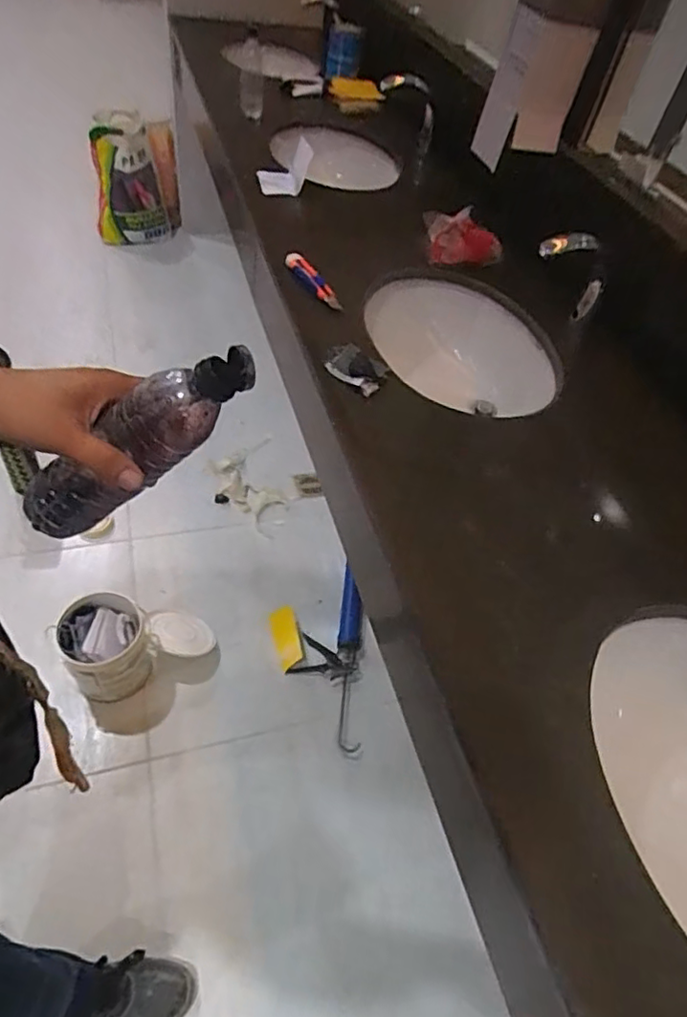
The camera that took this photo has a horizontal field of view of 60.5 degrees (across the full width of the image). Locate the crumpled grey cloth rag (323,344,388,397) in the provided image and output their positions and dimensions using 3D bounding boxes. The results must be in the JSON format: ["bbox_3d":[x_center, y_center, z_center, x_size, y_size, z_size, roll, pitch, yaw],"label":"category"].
[{"bbox_3d":[0.021,-0.227,0.943,0.110,0.022,0.072,31,52,16],"label":"crumpled grey cloth rag"}]

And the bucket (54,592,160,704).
[{"bbox_3d":[-0.534,0.325,1.354,0.191,0.186,0.207,5,49,-6],"label":"bucket"}]

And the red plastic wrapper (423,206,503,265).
[{"bbox_3d":[0.232,-0.526,1.163,0.155,0.104,0.035,14,49,2],"label":"red plastic wrapper"}]

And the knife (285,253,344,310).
[{"bbox_3d":[-0.056,-0.420,1.083,0.033,0.027,0.171,-20,56,-25],"label":"knife"}]

